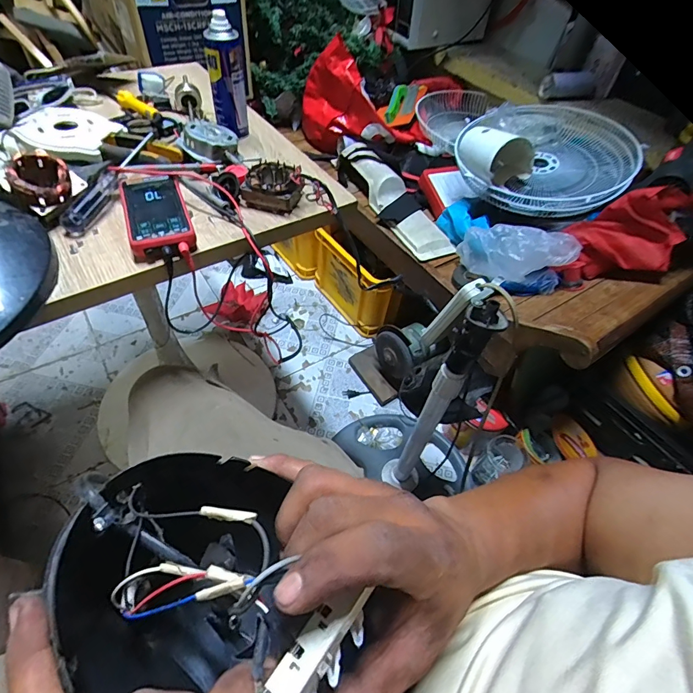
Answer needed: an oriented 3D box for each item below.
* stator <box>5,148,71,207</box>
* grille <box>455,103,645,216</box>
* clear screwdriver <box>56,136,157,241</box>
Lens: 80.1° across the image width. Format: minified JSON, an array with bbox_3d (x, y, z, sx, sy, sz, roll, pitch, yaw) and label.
[{"bbox_3d":[-0.375,-0.204,0.505,0.064,0.037,0.064,-32,61,-27],"label":"stator"},{"bbox_3d":[0.511,-0.486,1.049,0.398,0.114,0.458,33,55,20],"label":"grille"},{"bbox_3d":[-0.316,-0.224,0.560,0.027,0.038,0.201,13,51,5],"label":"clear screwdriver"}]

